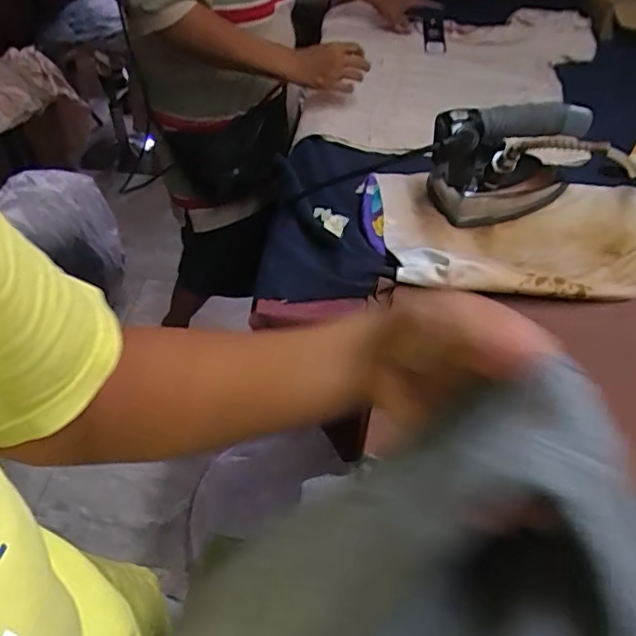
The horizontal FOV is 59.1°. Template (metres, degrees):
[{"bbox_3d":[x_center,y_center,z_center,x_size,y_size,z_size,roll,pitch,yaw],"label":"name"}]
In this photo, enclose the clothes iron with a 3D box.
[{"bbox_3d":[0.260,-0.213,0.752,0.202,0.134,0.113,-2,47,-2],"label":"clothes iron"}]

